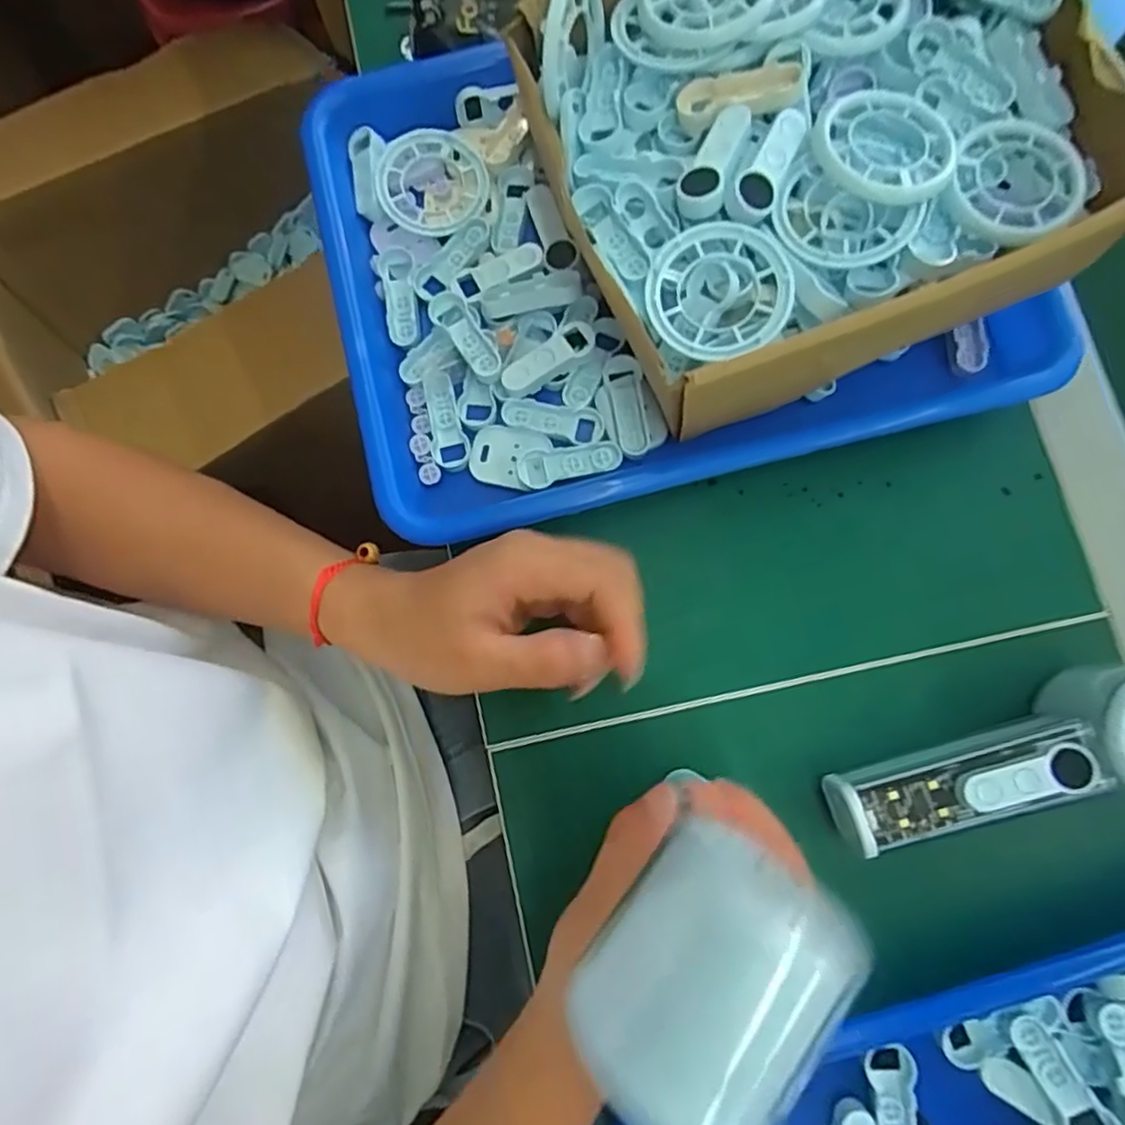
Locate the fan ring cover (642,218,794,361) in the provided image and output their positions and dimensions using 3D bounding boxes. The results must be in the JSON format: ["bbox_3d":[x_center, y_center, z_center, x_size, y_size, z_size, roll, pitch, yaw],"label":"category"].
[{"bbox_3d":[0.065,-0.110,0.267,0.057,0.014,0.054,-41,81,-6],"label":"fan ring cover"}]

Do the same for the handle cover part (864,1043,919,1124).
[{"bbox_3d":[0.136,0.224,0.266,0.018,0.008,0.045,-6,79,0],"label":"handle cover part"}]

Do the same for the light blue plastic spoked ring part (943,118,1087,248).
[{"bbox_3d":[0.185,-0.156,0.267,0.050,0.011,0.058,28,81,6],"label":"light blue plastic spoked ring part"}]

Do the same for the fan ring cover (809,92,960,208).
[{"bbox_3d":[0.131,-0.166,0.263,0.053,0.010,0.053,-18,79,-2],"label":"fan ring cover"}]

